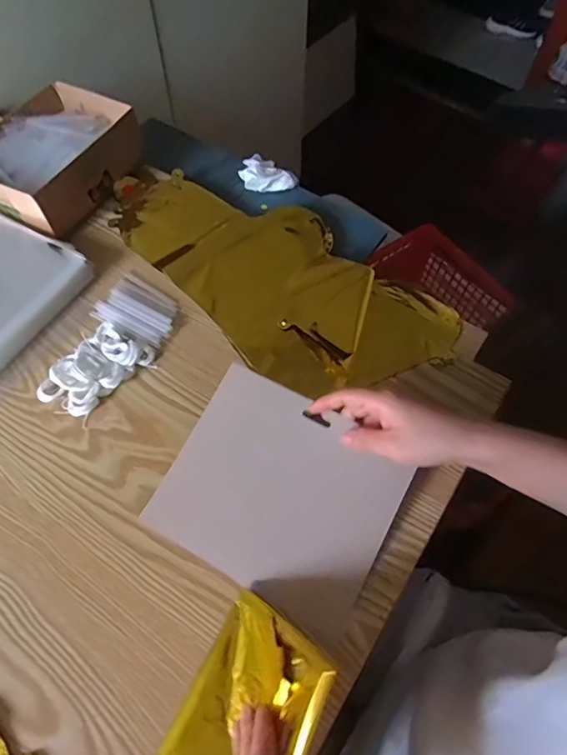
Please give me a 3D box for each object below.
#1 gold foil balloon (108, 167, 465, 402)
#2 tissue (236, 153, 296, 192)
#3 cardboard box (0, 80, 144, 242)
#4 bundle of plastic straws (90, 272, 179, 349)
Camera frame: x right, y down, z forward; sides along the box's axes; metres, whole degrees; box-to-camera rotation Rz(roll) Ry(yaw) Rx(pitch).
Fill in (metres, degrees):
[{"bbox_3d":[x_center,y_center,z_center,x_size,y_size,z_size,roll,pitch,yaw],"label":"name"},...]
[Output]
[{"bbox_3d":[-0.020,-0.129,0.559,0.416,0.022,0.197,38,67,19],"label":"gold foil balloon"},{"bbox_3d":[-0.028,-0.271,0.657,0.082,0.020,0.059,41,68,20],"label":"tissue"},{"bbox_3d":[-0.274,-0.263,0.603,0.156,0.068,0.191,25,63,13],"label":"cardboard box"},{"bbox_3d":[-0.154,-0.074,0.531,0.090,0.013,0.068,32,65,16],"label":"bundle of plastic straws"}]

